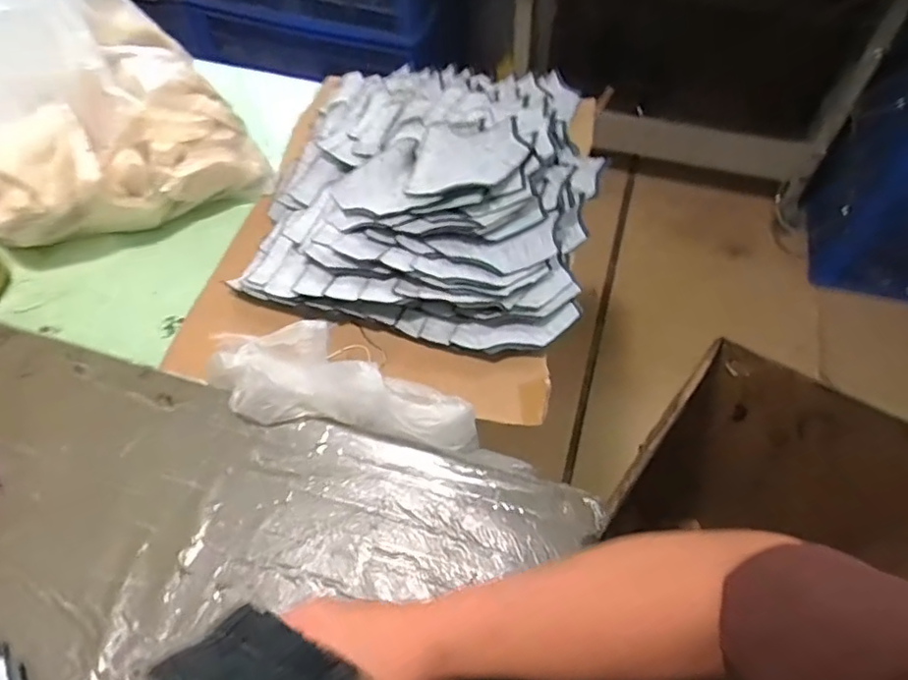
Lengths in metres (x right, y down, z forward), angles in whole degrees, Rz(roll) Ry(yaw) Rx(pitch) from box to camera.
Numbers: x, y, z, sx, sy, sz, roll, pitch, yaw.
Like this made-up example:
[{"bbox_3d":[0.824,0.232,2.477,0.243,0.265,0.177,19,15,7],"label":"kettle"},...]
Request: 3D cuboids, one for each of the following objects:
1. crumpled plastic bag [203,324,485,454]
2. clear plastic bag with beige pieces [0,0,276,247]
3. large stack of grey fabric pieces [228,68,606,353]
[{"bbox_3d":[-0.099,0.033,0.514,0.239,0.050,0.082,7,57,5],"label":"crumpled plastic bag"},{"bbox_3d":[-0.418,-0.274,0.661,0.298,0.229,0.279,-28,61,-17],"label":"clear plastic bag with beige pieces"},{"bbox_3d":[-0.019,-0.187,0.667,0.333,0.083,0.390,10,57,7],"label":"large stack of grey fabric pieces"}]

